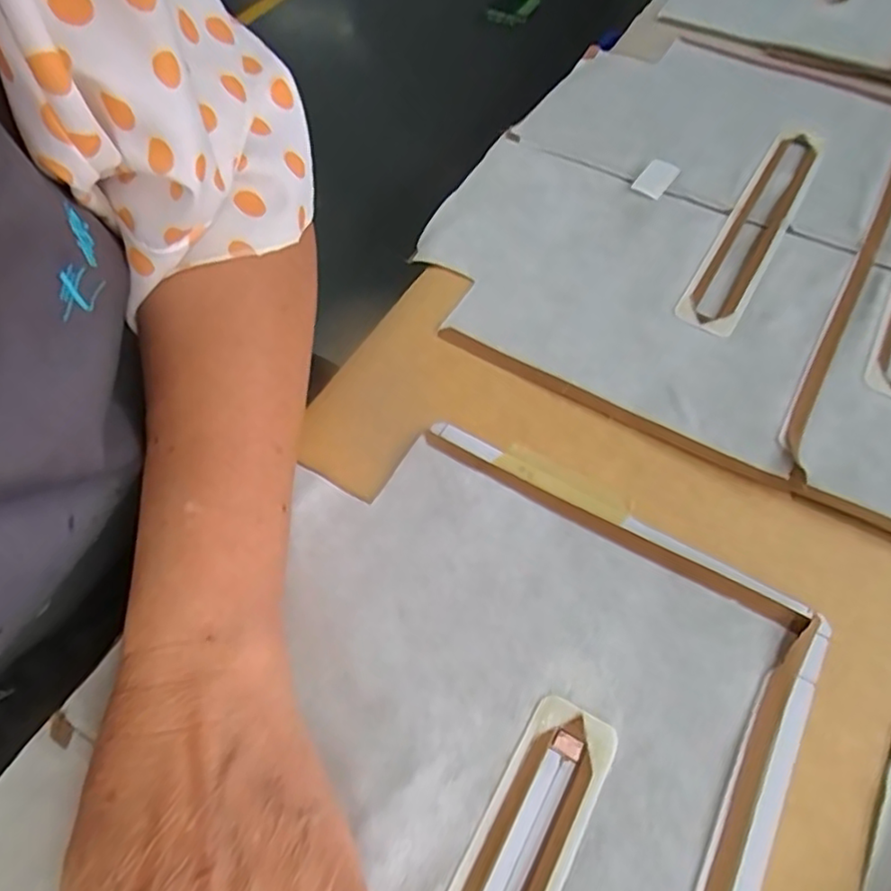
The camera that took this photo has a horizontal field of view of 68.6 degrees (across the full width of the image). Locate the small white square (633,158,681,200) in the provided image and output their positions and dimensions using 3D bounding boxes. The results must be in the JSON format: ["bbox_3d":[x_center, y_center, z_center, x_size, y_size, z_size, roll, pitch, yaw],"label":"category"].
[{"bbox_3d":[0.131,-0.166,0.408,0.019,0.004,0.031,36,71,13],"label":"small white square"}]

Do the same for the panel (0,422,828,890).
[{"bbox_3d":[-0.037,0.154,0.219,0.240,0.010,0.357,26,62,16],"label":"panel"}]

